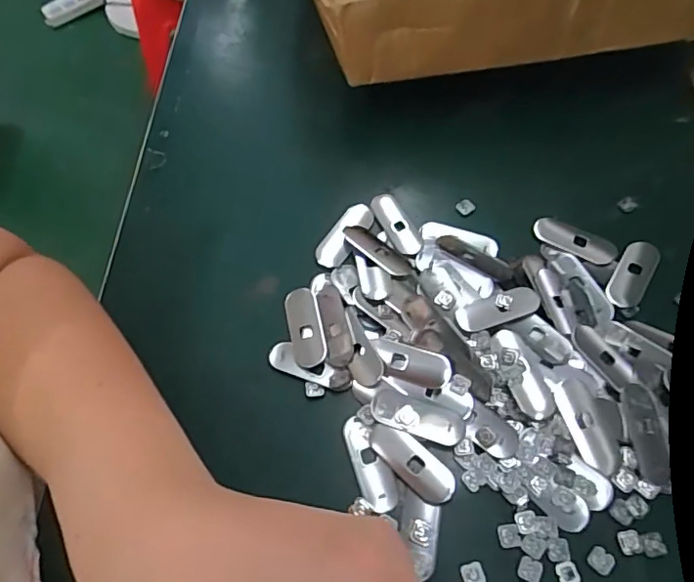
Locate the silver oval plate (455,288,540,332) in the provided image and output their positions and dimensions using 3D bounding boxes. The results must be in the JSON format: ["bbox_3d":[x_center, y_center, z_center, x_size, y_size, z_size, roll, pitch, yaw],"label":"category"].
[{"bbox_3d":[0.087,0.011,0.316,0.048,0.004,0.018,-16,62,-5],"label":"silver oval plate"}]

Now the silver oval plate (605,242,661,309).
[{"bbox_3d":[0.170,-0.010,0.328,0.020,0.004,0.048,28,67,17],"label":"silver oval plate"}]

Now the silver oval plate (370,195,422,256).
[{"bbox_3d":[0.031,-0.044,0.357,0.018,0.005,0.051,-24,63,-9],"label":"silver oval plate"}]

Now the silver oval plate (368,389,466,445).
[{"bbox_3d":[0.037,0.066,0.292,0.050,0.004,0.019,16,64,12],"label":"silver oval plate"}]

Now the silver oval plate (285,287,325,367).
[{"bbox_3d":[-0.025,0.020,0.324,0.018,0.004,0.050,-13,62,-4],"label":"silver oval plate"}]

